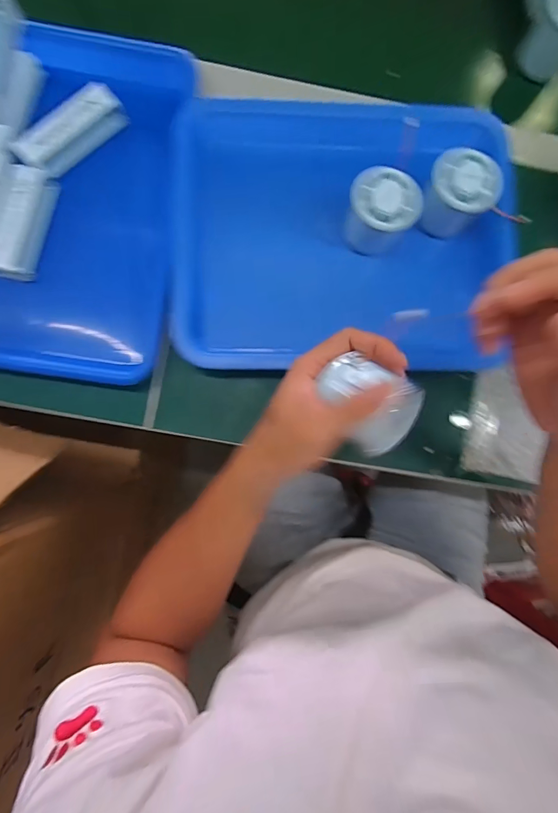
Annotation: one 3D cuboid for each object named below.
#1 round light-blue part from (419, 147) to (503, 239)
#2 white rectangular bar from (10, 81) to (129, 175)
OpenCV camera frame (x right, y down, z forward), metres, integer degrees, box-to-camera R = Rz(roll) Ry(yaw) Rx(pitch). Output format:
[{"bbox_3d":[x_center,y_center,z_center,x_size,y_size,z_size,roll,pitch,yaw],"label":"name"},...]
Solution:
[{"bbox_3d":[0.171,-0.205,0.379,0.056,0.055,0.058,0,85,-4],"label":"round light-blue part"},{"bbox_3d":[-0.202,-0.268,0.379,0.107,0.021,0.043,-44,89,-6],"label":"white rectangular bar"}]

